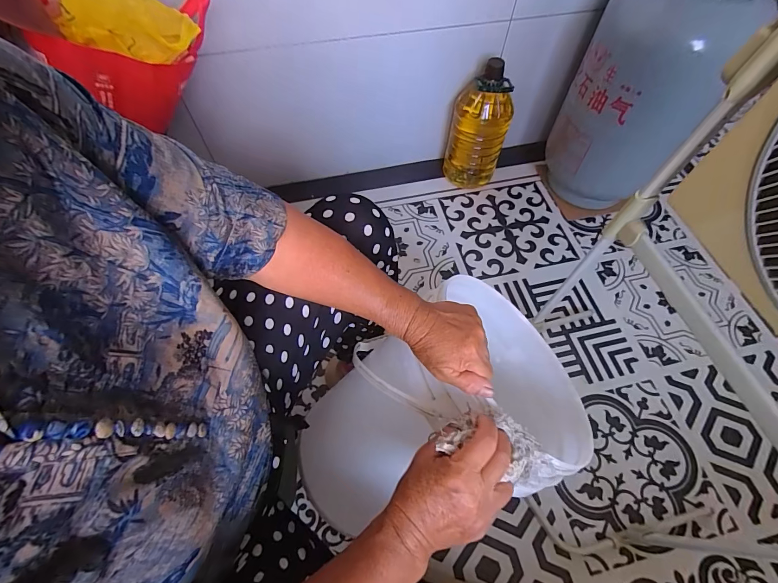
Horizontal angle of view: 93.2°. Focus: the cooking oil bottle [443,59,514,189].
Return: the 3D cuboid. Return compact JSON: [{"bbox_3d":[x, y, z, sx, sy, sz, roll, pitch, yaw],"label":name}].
[{"bbox_3d":[0.255,-0.472,1.052,0.155,0.366,0.152,11,62,6],"label":"cooking oil bottle"}]

